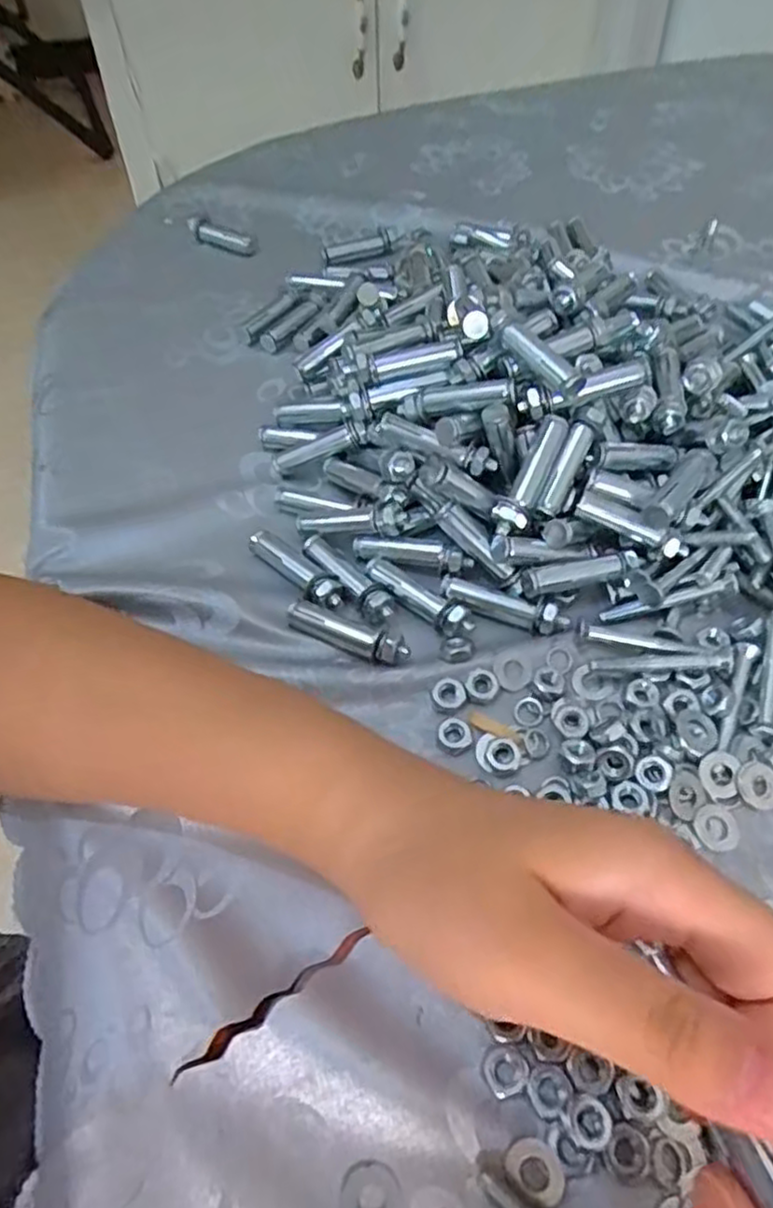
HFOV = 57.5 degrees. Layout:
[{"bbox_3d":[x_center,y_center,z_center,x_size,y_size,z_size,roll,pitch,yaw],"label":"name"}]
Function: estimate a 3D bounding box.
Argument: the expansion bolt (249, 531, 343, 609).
[{"bbox_3d":[-0.040,-0.017,0.315,0.015,0.010,0.056,-38,60,-21],"label":"expansion bolt"}]

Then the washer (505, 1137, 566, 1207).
[{"bbox_3d":[0.042,0.160,0.198,0.015,0.004,0.017,-26,57,-14],"label":"washer"}]

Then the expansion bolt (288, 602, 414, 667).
[{"bbox_3d":[-0.016,0.012,0.297,0.053,0.009,0.012,21,58,18],"label":"expansion bolt"}]

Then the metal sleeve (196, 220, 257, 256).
[{"bbox_3d":[-0.109,-0.248,0.478,0.044,0.013,0.015,29,61,19],"label":"metal sleeve"}]

